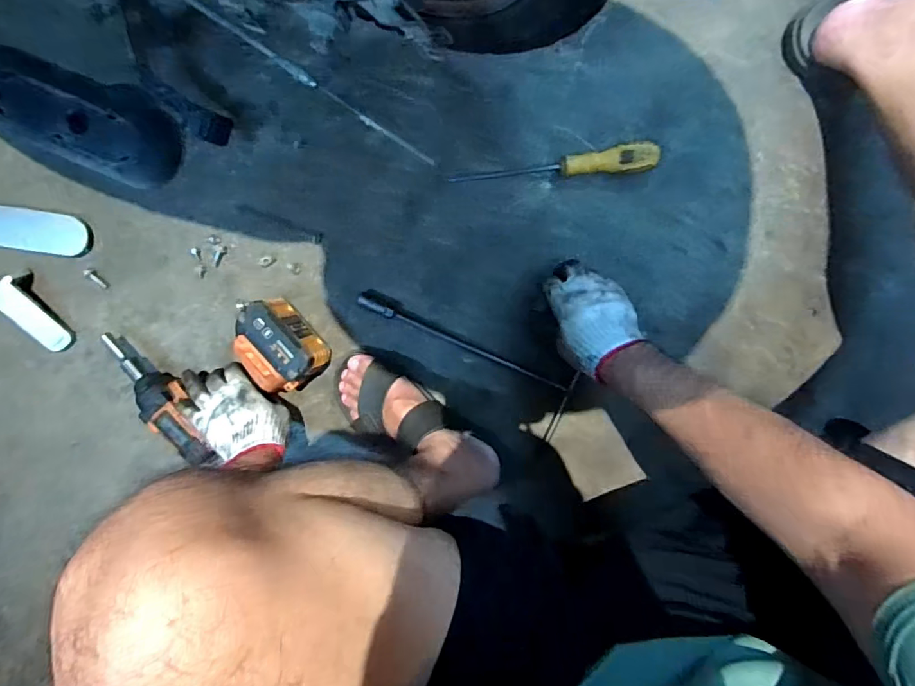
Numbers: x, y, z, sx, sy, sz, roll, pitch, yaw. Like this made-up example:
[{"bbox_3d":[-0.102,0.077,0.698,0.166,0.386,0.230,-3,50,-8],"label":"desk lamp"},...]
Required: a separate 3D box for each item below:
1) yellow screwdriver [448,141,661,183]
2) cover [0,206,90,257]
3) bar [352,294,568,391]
[{"bbox_3d":[0.115,-0.214,0.585,0.240,0.031,0.030,-4,96,5],"label":"yellow screwdriver"},{"bbox_3d":[-0.602,-0.155,0.653,0.199,0.017,0.054,8,97,3],"label":"cover"},{"bbox_3d":[0.005,0.003,0.628,0.290,0.015,0.015,25,97,1],"label":"bar"}]

